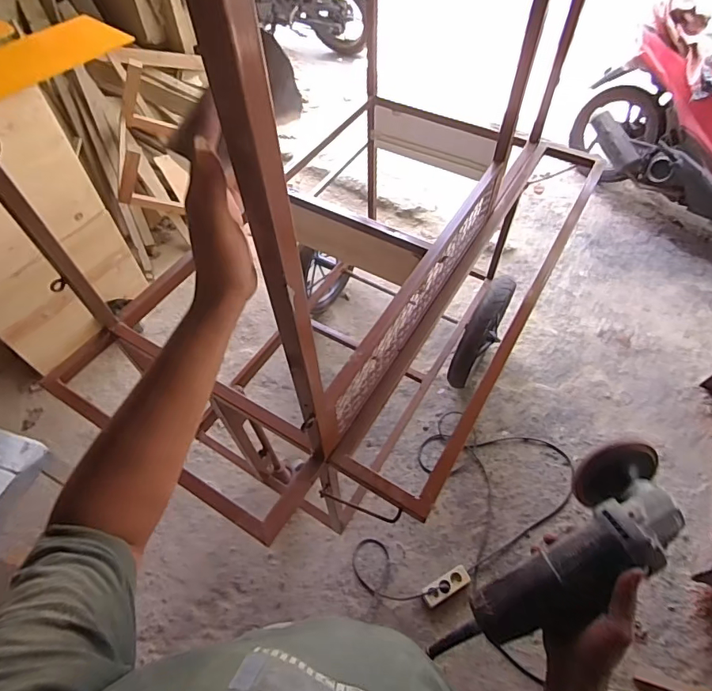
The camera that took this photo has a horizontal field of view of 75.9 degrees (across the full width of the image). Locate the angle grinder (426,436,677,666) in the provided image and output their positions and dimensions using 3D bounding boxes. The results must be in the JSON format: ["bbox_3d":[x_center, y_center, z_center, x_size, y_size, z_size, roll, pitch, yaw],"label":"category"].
[{"bbox_3d":[0.223,0.238,0.494,0.328,0.080,0.100,-44,63,-3],"label":"angle grinder"}]

